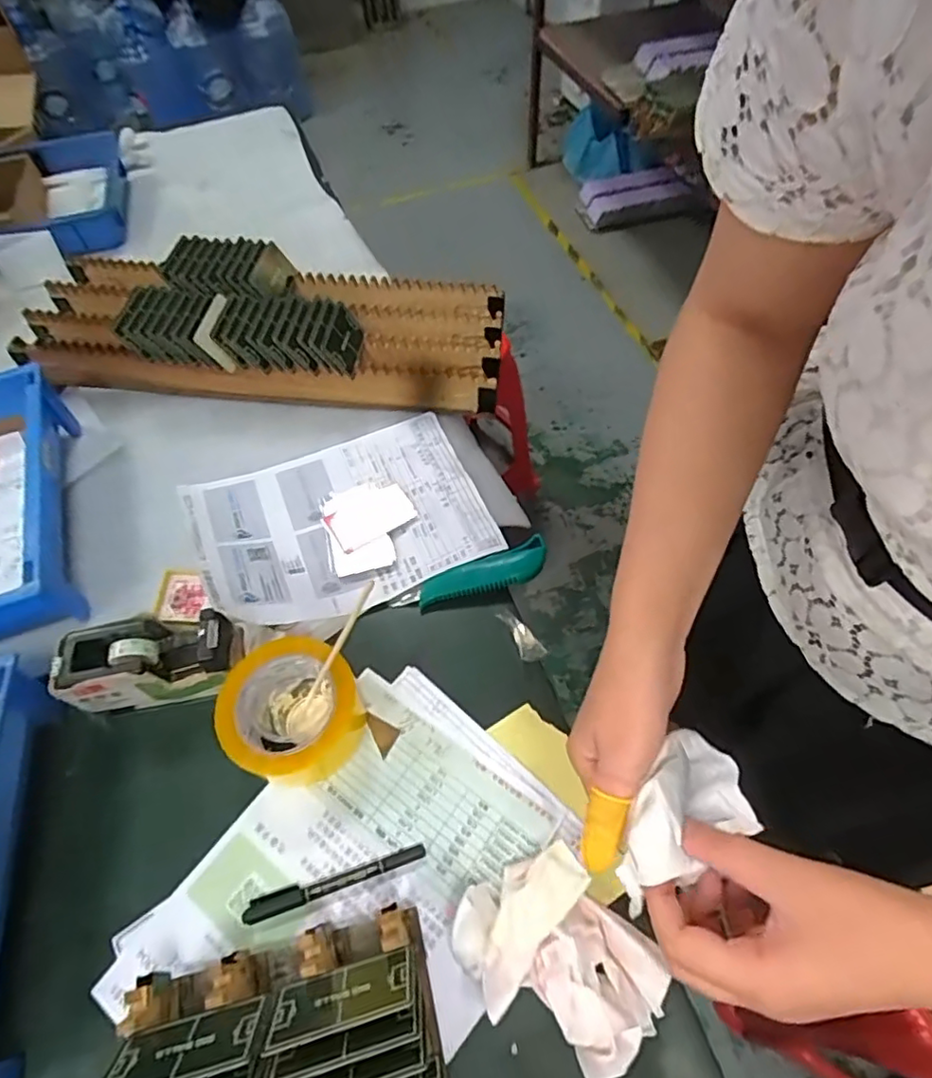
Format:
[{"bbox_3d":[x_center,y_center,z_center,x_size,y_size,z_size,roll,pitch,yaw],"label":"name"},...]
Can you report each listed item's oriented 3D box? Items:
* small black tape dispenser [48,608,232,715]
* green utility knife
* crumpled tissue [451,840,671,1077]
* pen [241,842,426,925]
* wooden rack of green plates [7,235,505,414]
[{"bbox_3d":[-0.265,0.102,0.521,0.134,0.076,0.062,-13,57,-5],"label":"small black tape dispenser"},{"bbox_3d":[0.008,0.039,0.578,0.151,0.013,0.037,-21,58,-10],"label":"green utility knife"},{"bbox_3d":[0.062,0.283,0.411,0.102,0.044,0.129,-37,63,-19],"label":"crumpled tissue"},{"bbox_3d":[-0.098,0.260,0.458,0.136,0.009,0.017,-15,58,-7],"label":"pen"},{"bbox_3d":[-0.239,-0.260,0.737,0.550,0.113,0.176,2,57,4],"label":"wooden rack of green plates"}]

